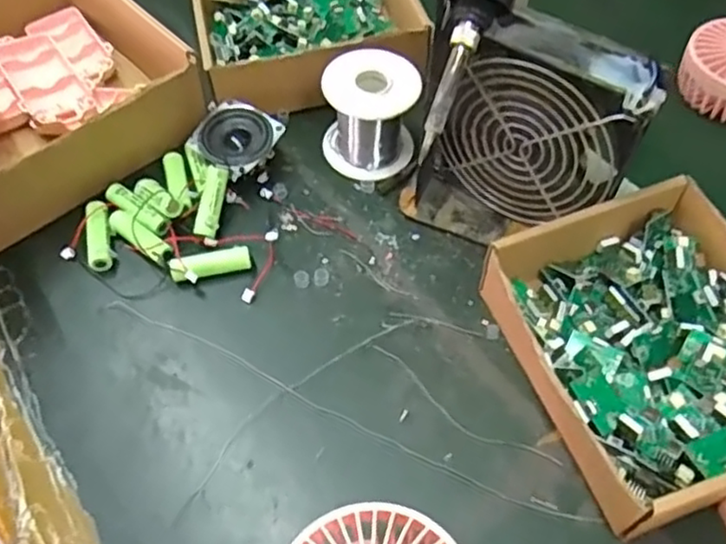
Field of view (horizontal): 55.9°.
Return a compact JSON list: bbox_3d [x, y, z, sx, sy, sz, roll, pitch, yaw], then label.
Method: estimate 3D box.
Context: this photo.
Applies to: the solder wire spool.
[{"bbox_3d":[0.004,-0.111,0.481,0.062,0.070,0.061,-1,57,2],"label":"solder wire spool"}]

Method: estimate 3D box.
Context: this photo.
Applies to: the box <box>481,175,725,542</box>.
[{"bbox_3d":[0.164,0.039,0.385,0.145,0.047,0.174,-21,58,-11],"label":"box"}]

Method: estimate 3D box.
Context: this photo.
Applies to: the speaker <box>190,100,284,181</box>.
[{"bbox_3d":[-0.091,-0.092,0.491,0.051,0.028,0.051,29,63,20],"label":"speaker"}]

